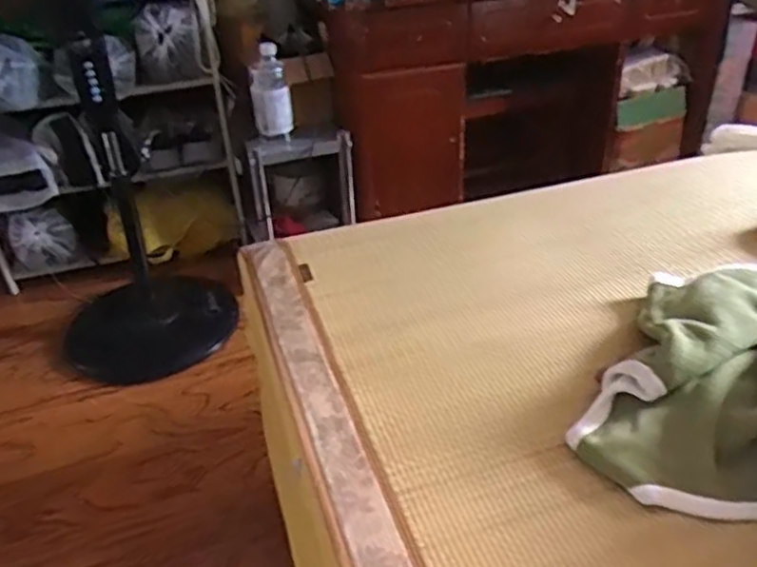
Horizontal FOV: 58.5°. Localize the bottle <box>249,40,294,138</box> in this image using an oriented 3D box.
[{"bbox_3d":[-0.236,-0.416,1.474,0.083,0.179,0.071,-8,35,-7],"label":"bottle"}]

